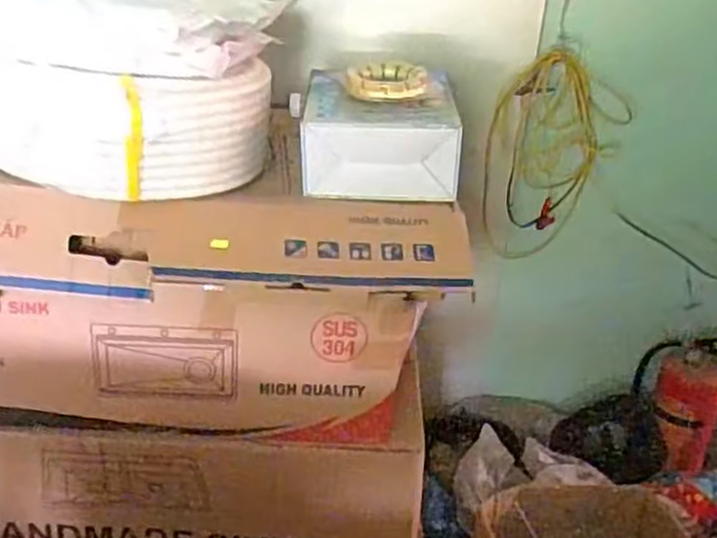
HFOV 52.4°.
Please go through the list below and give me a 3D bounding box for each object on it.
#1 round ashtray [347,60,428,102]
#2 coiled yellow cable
[{"bbox_3d":[0.043,-0.280,1.085,0.121,0.036,0.125,3,25,-2],"label":"round ashtray"},{"bbox_3d":[0.381,-0.217,1.452,0.255,0.394,0.057,1,25,-6],"label":"coiled yellow cable"}]

